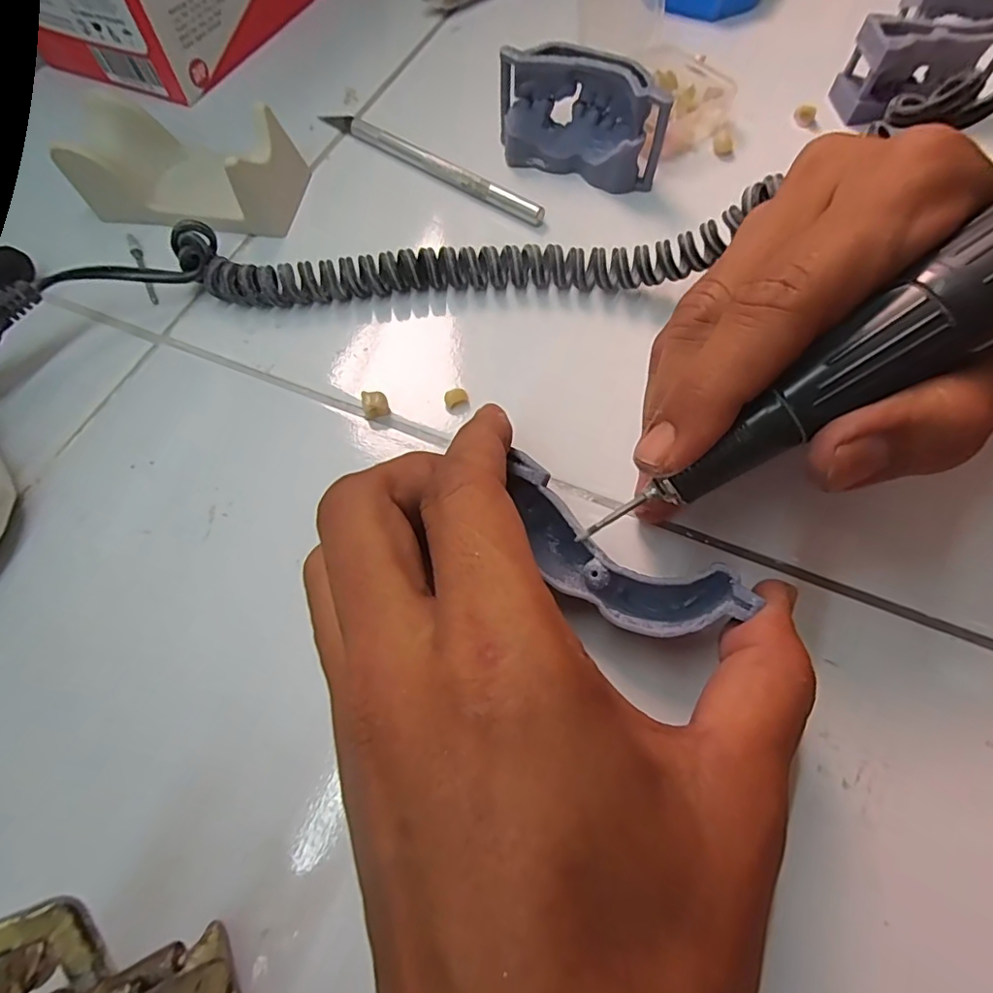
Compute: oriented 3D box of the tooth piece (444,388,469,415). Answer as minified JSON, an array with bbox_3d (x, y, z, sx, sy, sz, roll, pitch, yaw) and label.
[{"bbox_3d":[-0.015,-0.036,0.210,0.009,0.006,0.009,-7,63,-3],"label":"tooth piece"}]

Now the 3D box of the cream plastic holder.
[{"bbox_3d":[-0.136,-0.150,0.246,0.094,0.028,0.045,6,63,3],"label":"cream plastic holder"}]

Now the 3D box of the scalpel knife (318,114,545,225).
[{"bbox_3d":[-0.034,-0.163,0.265,0.133,0.010,0.008,33,68,16],"label":"scalpel knife"}]

